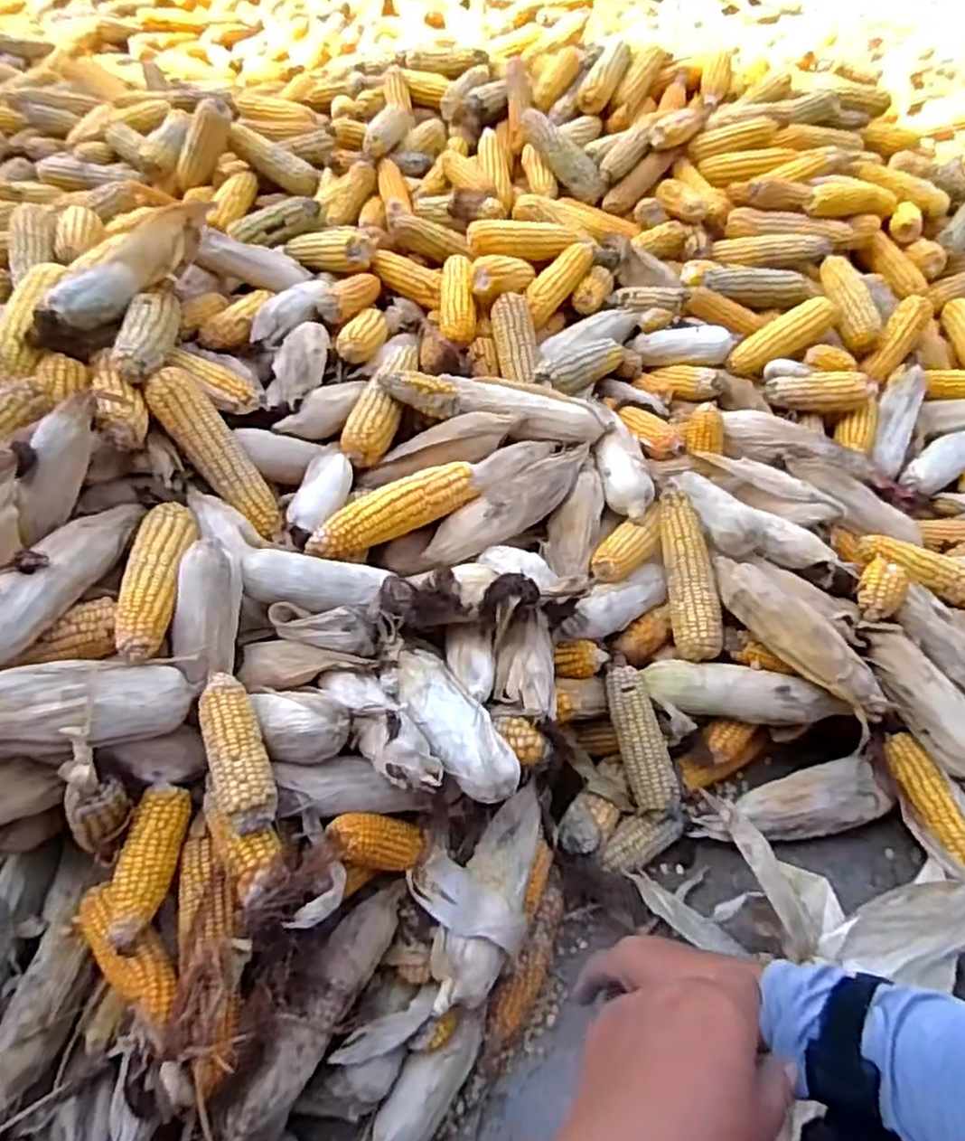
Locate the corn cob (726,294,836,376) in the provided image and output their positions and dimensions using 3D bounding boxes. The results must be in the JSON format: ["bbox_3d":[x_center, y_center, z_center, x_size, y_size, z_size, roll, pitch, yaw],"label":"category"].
[{"bbox_3d":[0.425,-0.331,1.025,0.177,0.045,0.046,-32,56,-3],"label":"corn cob"}]

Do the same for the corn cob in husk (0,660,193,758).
[{"bbox_3d":[-0.336,0.108,0.562,0.204,0.046,0.060,-4,49,-24],"label":"corn cob in husk"}]

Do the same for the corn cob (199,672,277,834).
[{"bbox_3d":[-0.199,0.146,0.586,0.041,0.046,0.131,-19,53,-13],"label":"corn cob"}]

